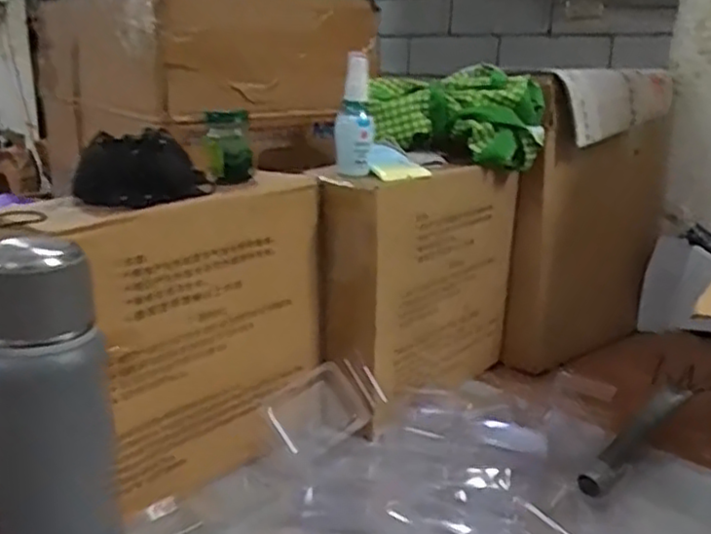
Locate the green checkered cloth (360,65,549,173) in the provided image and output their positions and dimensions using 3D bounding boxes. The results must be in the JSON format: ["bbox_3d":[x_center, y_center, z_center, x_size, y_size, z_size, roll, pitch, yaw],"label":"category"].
[{"bbox_3d":[0.113,-0.174,0.829,0.206,0.095,0.094,2,16,3],"label":"green checkered cloth"}]

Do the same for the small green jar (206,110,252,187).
[{"bbox_3d":[-0.119,-0.113,0.668,0.039,0.063,0.034,-2,17,-11],"label":"small green jar"}]

